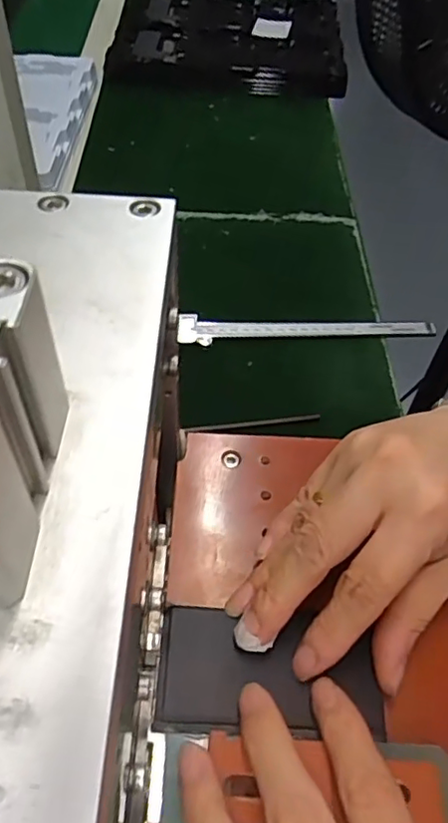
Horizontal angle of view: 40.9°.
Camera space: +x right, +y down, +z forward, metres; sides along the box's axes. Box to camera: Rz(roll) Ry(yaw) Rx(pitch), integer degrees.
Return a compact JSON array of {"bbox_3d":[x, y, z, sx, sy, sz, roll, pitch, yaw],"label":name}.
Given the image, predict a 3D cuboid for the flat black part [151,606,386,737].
[{"bbox_3d":[0.017,0.100,0.231,0.084,0.010,0.045,3,51,4],"label":"flat black part"}]

